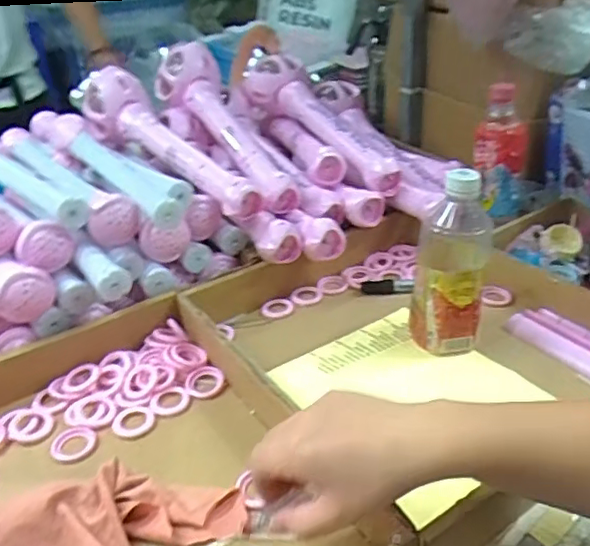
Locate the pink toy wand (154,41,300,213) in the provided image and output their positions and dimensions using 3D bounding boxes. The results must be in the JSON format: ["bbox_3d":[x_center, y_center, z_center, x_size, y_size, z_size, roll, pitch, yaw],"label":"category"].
[{"bbox_3d":[-0.090,-0.194,0.773,0.077,0.069,0.317,-20,58,-26],"label":"pink toy wand"}]

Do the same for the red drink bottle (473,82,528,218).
[{"bbox_3d":[0.261,-0.155,0.748,0.064,0.155,0.071,10,34,20],"label":"red drink bottle"}]

